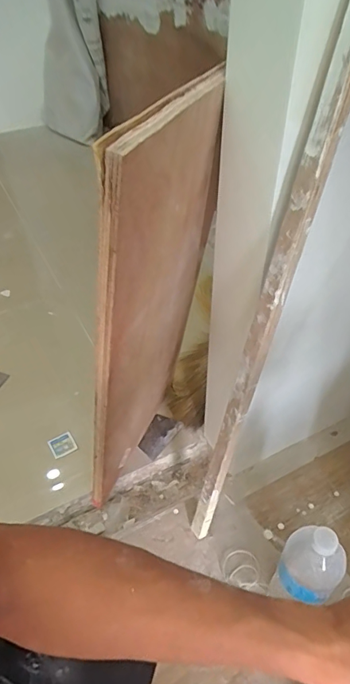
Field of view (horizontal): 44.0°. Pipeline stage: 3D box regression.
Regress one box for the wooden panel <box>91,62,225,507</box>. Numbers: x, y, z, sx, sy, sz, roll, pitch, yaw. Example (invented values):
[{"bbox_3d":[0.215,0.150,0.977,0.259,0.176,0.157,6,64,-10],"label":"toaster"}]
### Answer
[{"bbox_3d":[-0.031,-0.016,0.655,0.019,0.665,0.323,24,46,11],"label":"wooden panel"}]

